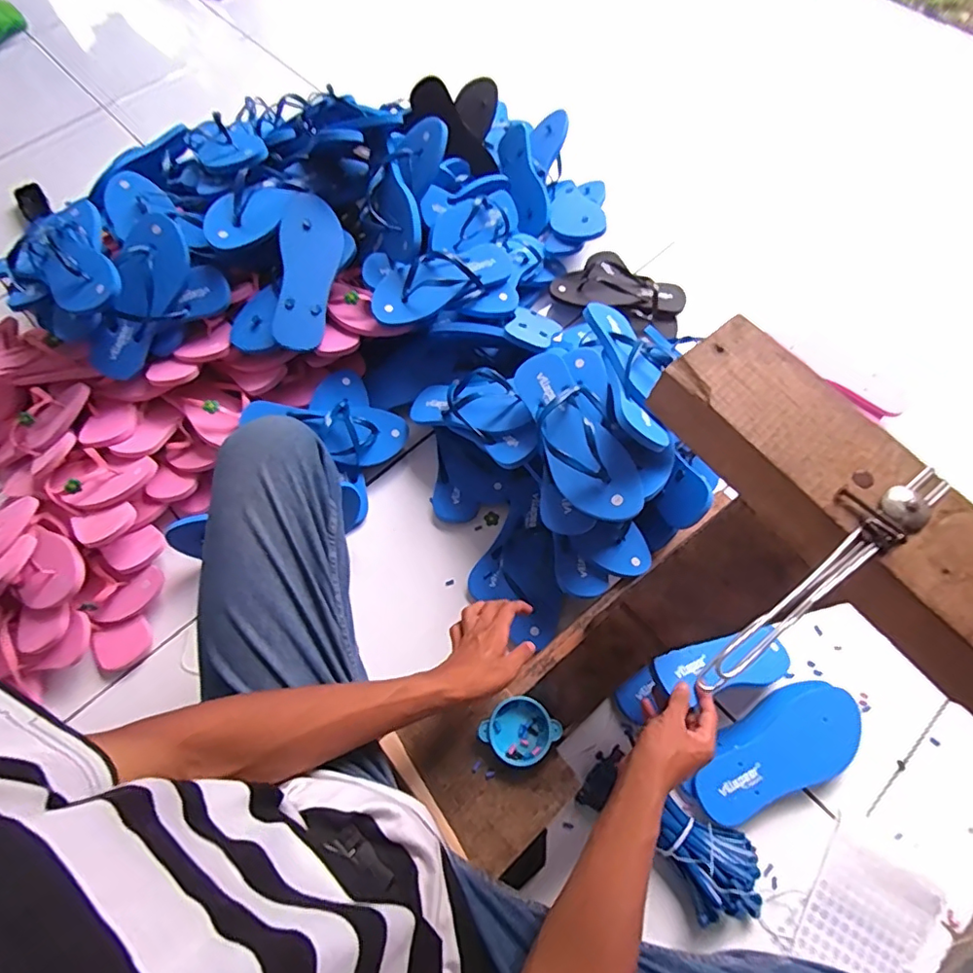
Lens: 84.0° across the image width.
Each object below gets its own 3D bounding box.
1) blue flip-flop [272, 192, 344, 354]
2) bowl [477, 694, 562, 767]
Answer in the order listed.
[{"bbox_3d":[-0.275,-0.322,0.819,0.086,0.026,0.237,12,81,-21],"label":"blue flip-flop"},{"bbox_3d":[0.039,0.285,0.631,0.073,0.019,0.073,41,74,17],"label":"bowl"}]

